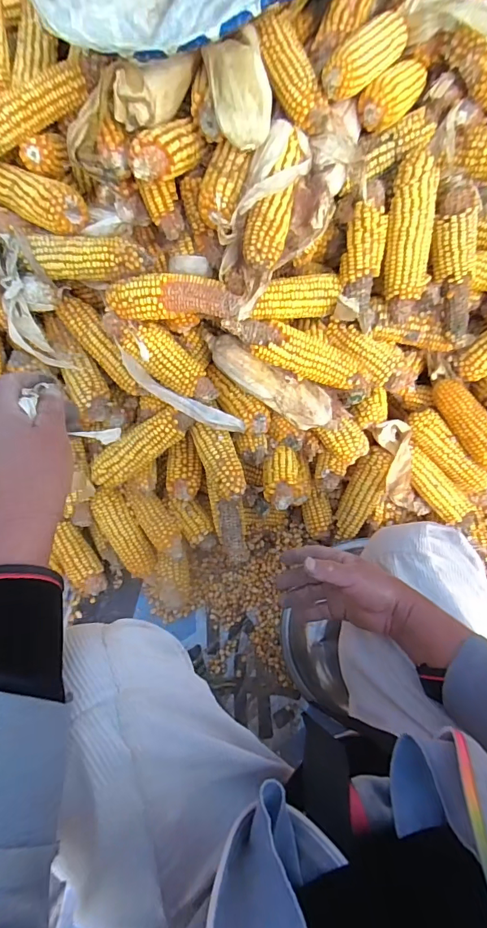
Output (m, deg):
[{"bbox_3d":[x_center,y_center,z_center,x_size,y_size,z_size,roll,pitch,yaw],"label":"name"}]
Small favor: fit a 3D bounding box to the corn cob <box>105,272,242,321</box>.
[{"bbox_3d":[-0.082,-0.197,0.523,0.159,0.042,0.050,10,67,4],"label":"corn cob"}]

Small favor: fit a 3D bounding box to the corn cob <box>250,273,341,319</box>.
[{"bbox_3d":[0.067,-0.212,0.565,0.115,0.041,0.040,-12,67,-6],"label":"corn cob"}]

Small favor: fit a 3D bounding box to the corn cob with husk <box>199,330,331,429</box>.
[{"bbox_3d":[0.028,-0.113,0.589,0.199,0.054,0.048,28,69,11],"label":"corn cob with husk"}]

